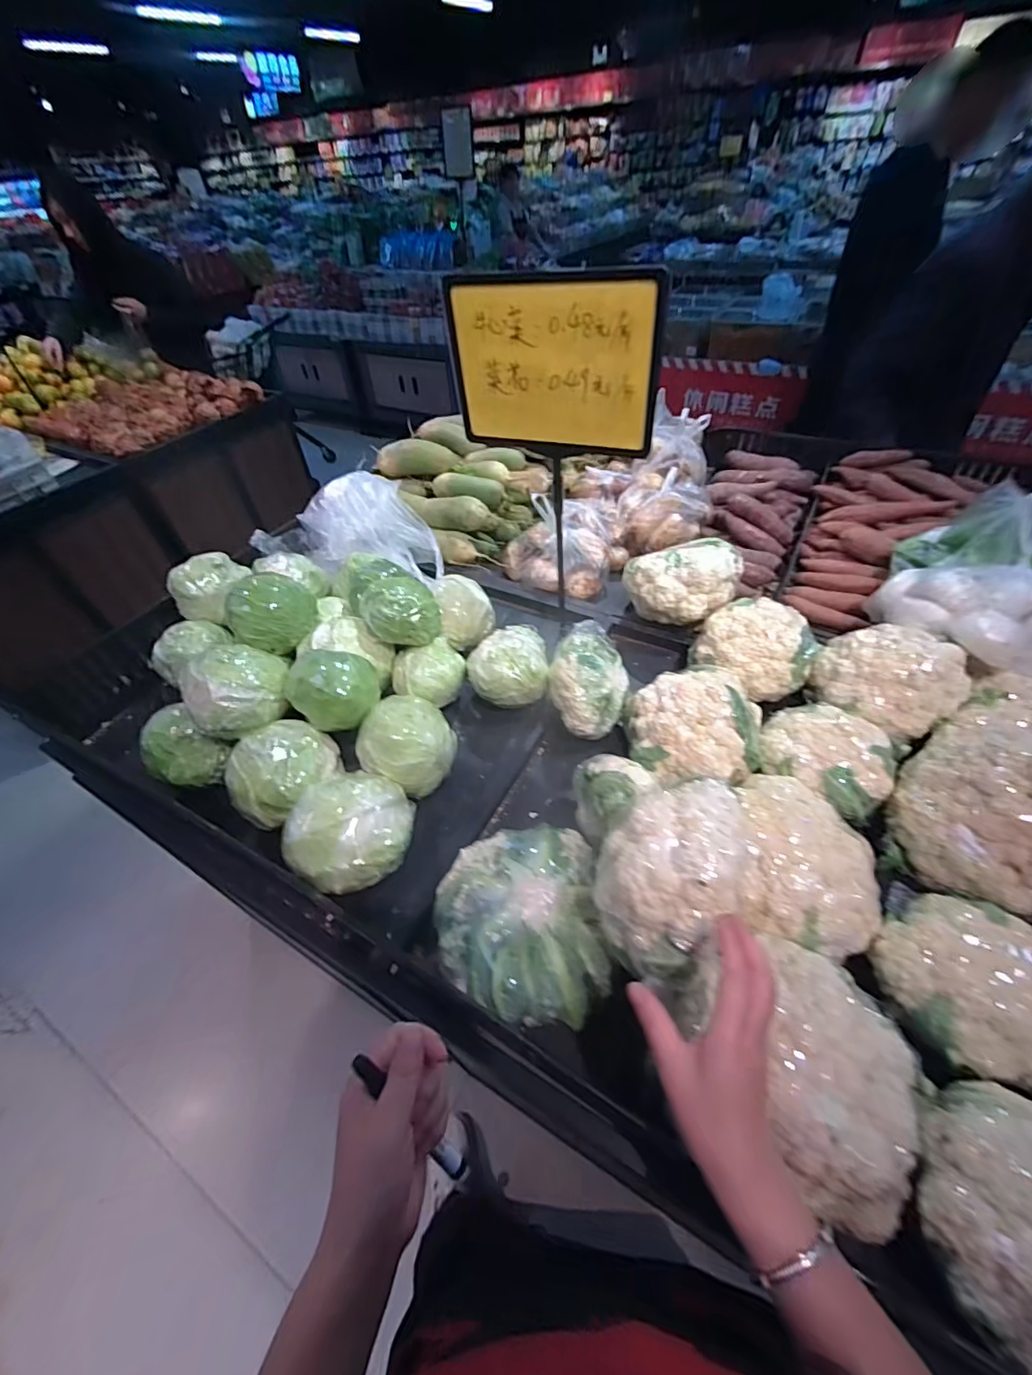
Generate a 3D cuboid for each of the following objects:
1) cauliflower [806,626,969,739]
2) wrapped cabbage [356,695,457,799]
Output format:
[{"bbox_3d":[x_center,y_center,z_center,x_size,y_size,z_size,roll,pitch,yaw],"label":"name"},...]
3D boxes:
[{"bbox_3d":[0.594,-0.020,0.806,0.157,0.111,0.199,-30,52,-21],"label":"cauliflower"},{"bbox_3d":[-0.176,0.089,0.806,0.146,0.120,0.134,-2,47,3],"label":"wrapped cabbage"}]

